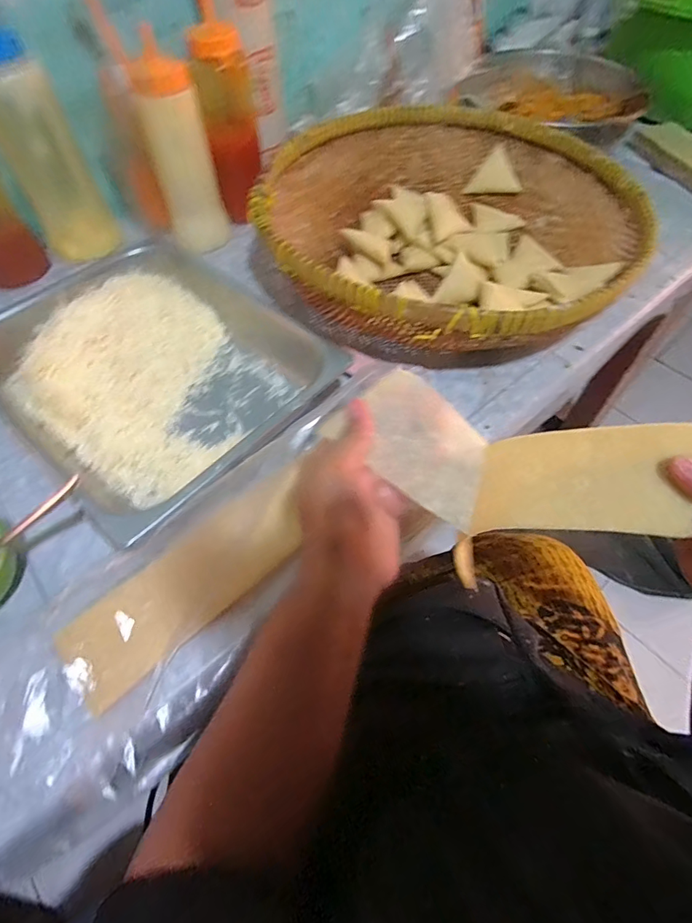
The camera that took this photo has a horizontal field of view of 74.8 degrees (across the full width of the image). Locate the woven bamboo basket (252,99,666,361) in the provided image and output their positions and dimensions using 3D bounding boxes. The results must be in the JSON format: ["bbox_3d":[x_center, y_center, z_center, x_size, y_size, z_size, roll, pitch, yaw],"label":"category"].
[{"bbox_3d":[0.118,-0.282,0.548,0.403,0.100,0.426,0,57,0],"label":"woven bamboo basket"}]

